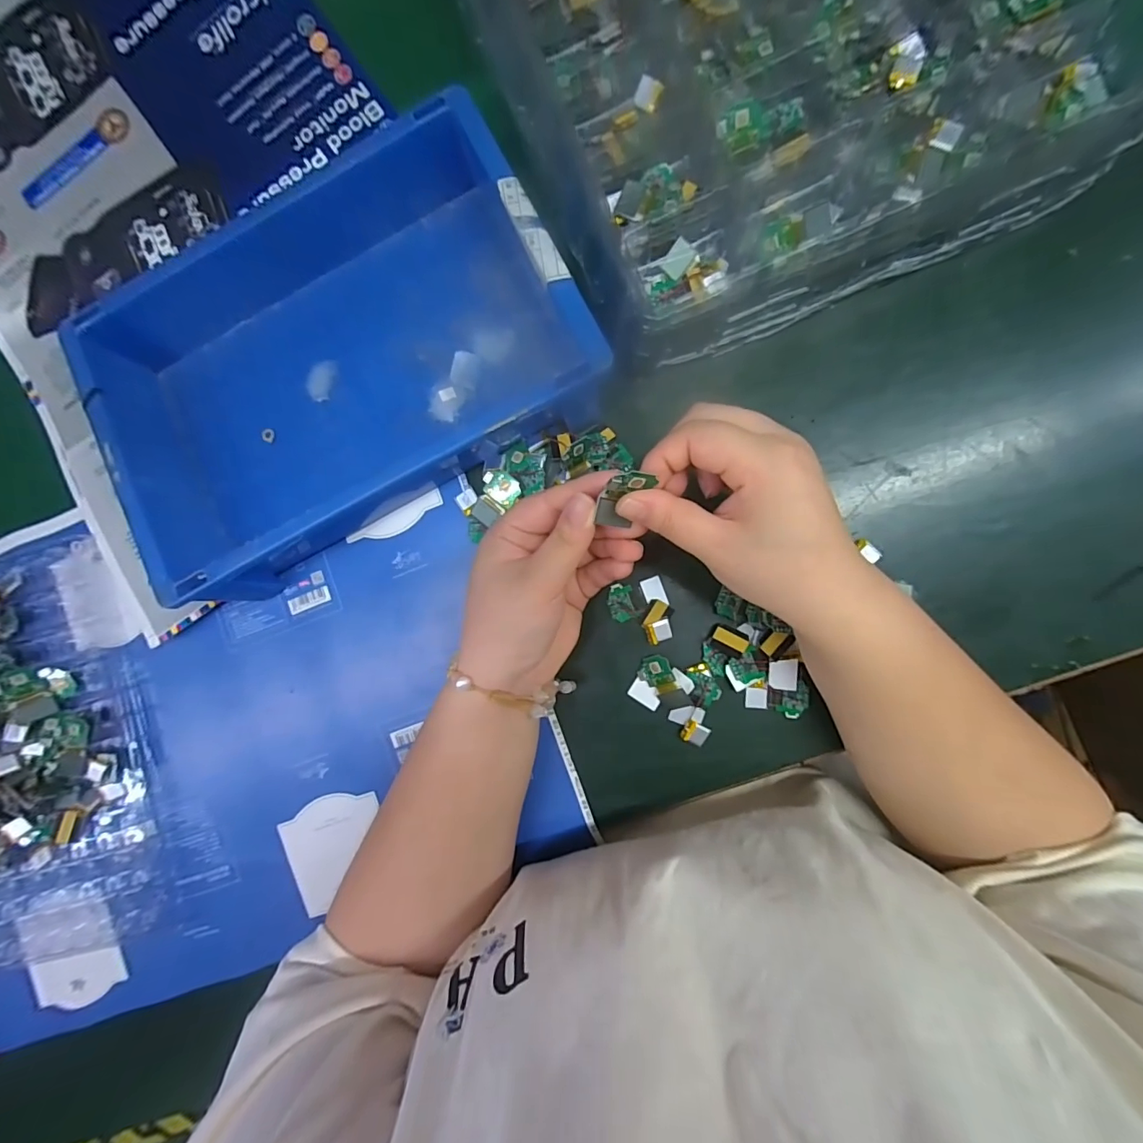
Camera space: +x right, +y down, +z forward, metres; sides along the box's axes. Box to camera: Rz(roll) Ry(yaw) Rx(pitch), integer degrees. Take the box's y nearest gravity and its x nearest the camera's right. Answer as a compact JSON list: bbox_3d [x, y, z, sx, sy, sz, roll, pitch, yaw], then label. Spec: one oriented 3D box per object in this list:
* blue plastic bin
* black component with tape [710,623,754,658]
[{"bbox_3d":[-0.159,-0.143,0.323,0.314,0.070,0.209,-32,85,4],"label":"blue plastic bin"},{"bbox_3d":[0.104,0.046,0.317,0.025,0.013,0.018,24,90,6],"label":"black component with tape"}]

